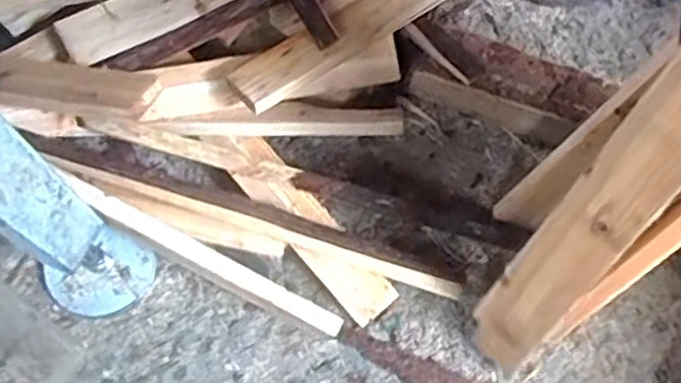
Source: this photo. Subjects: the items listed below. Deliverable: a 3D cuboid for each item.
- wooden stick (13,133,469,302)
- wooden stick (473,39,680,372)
[{"bbox_3d":[-0.090,0.022,0.701,0.434,0.023,0.034,19,66,-4],"label":"wooden stick"},{"bbox_3d":[0.193,0.003,0.497,0.025,0.473,0.061,-26,63,-30],"label":"wooden stick"}]

